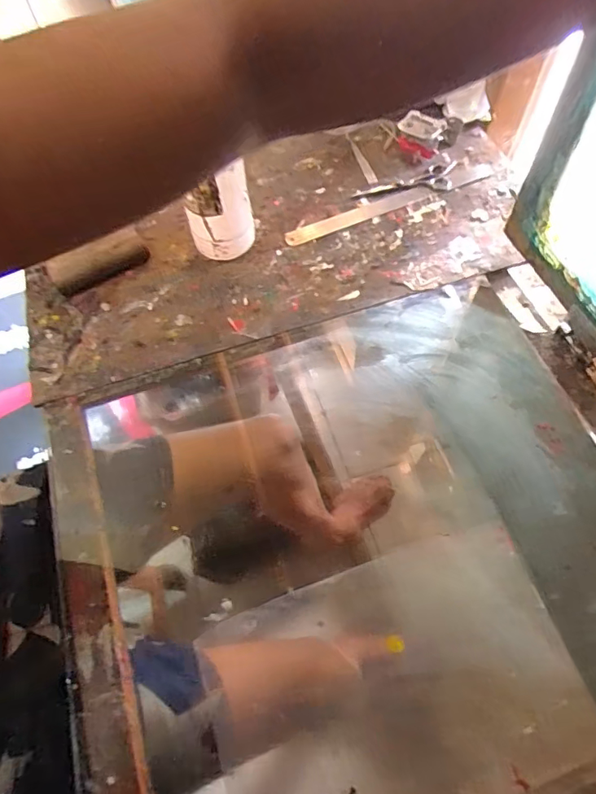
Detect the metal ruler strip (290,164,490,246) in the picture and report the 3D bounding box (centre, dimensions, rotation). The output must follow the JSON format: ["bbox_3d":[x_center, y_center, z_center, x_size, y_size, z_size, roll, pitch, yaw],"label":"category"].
[{"bbox_3d":[0.138,-0.282,0.710,0.334,0.005,0.031,-22,63,-9],"label":"metal ruler strip"}]

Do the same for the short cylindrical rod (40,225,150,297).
[{"bbox_3d":[-0.269,-0.186,0.654,0.127,0.041,0.044,-29,64,-13],"label":"short cylindrical rod"}]

